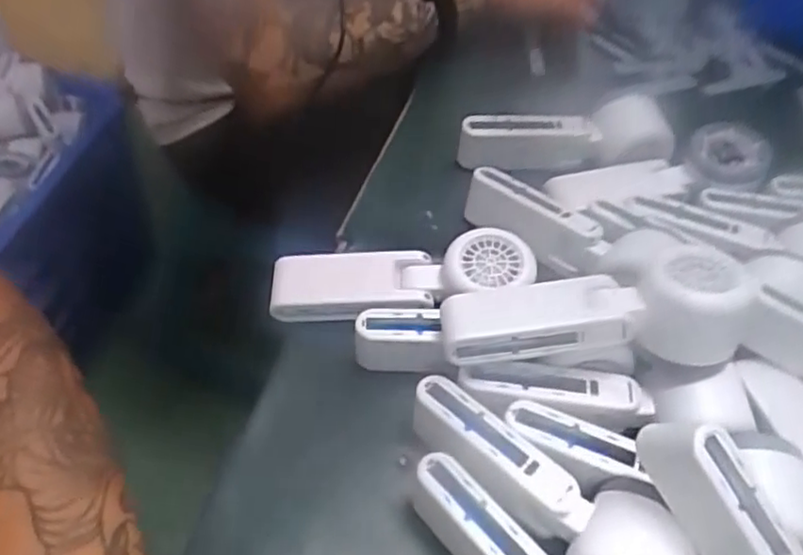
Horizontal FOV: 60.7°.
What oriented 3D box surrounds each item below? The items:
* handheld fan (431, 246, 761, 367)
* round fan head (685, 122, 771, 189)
[{"bbox_3d":[0.105,0.019,0.385,0.165,0.047,0.057,-7,51,9],"label":"handheld fan"},{"bbox_3d":[0.254,-0.094,0.530,0.065,0.018,0.052,-27,60,-26],"label":"round fan head"}]

